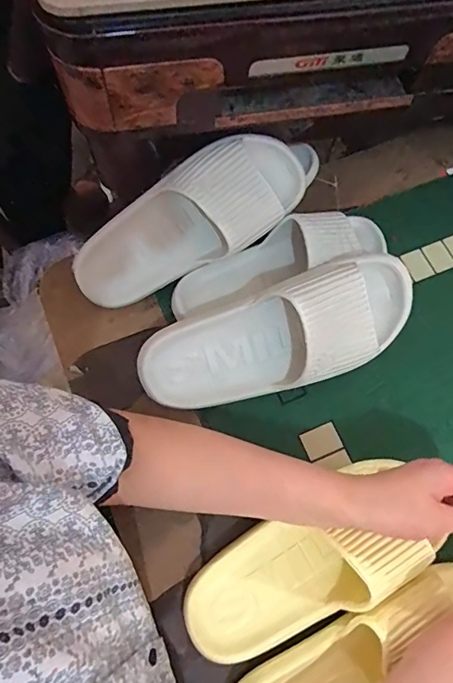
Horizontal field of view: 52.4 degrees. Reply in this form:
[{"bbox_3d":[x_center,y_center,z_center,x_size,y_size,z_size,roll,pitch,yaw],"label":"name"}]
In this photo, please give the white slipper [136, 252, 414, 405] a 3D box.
[{"bbox_3d":[0.057,0.000,0.456,0.289,0.080,0.114,-20,100,-3],"label":"white slipper"}]

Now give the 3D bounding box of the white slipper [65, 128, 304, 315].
[{"bbox_3d":[-0.036,-0.128,0.498,0.280,0.073,0.108,-33,72,0],"label":"white slipper"}]

